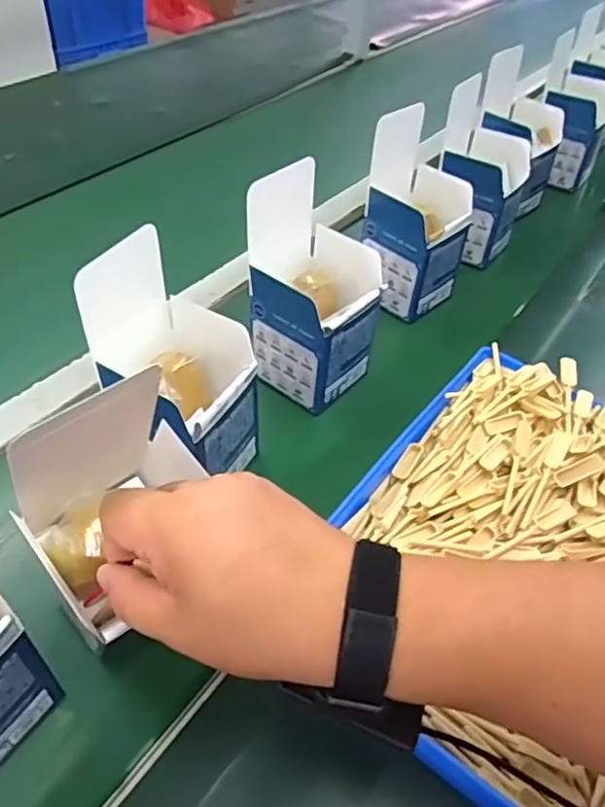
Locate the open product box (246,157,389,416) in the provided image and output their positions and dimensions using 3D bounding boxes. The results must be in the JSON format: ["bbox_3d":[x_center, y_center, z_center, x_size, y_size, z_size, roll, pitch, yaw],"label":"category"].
[{"bbox_3d":[0.011,-0.092,0.516,0.091,0.169,0.097,35,53,24],"label":"open product box"}]

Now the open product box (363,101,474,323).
[{"bbox_3d":[0.116,-0.186,0.617,0.092,0.166,0.091,37,54,25],"label":"open product box"}]

